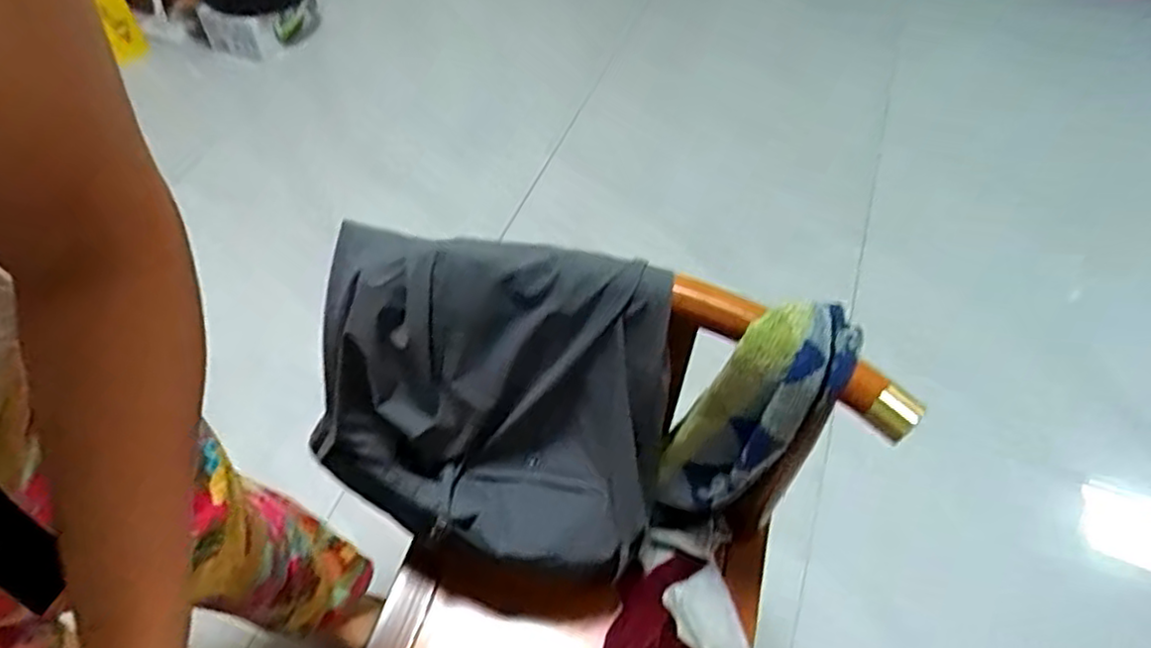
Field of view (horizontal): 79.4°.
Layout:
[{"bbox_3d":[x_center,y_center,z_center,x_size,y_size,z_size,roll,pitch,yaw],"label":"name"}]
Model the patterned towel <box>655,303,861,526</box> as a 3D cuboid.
[{"bbox_3d":[0.152,0.091,0.620,0.109,0.276,0.085,27,58,16],"label":"patterned towel"}]

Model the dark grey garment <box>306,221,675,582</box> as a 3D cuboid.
[{"bbox_3d":[-0.085,0.074,0.611,0.326,0.255,0.178,11,55,5],"label":"dark grey garment"}]

